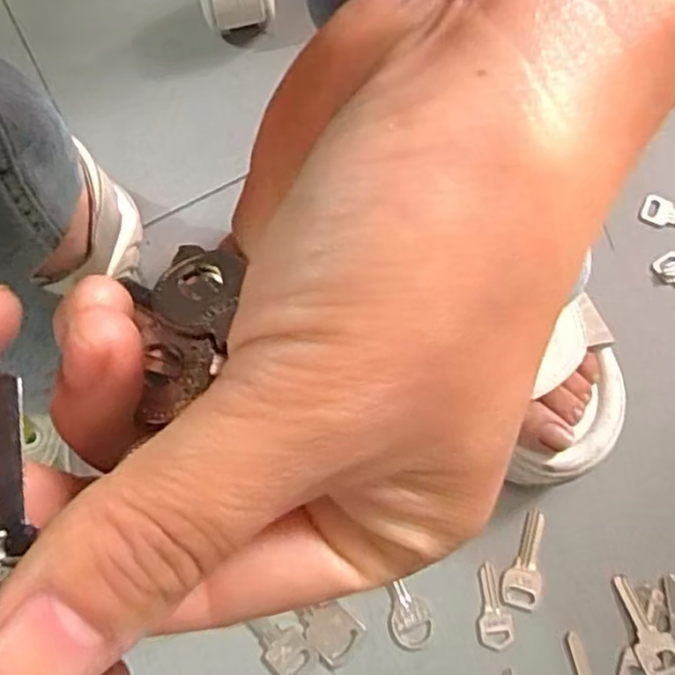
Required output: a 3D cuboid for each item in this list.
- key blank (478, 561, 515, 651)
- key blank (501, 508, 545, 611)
[{"bbox_3d":[0.084,0.144,0.360,0.018,0.004,0.042,-2,72,1],"label":"key blank"},{"bbox_3d":[0.103,0.120,0.367,0.020,0.004,0.052,11,73,6],"label":"key blank"}]

